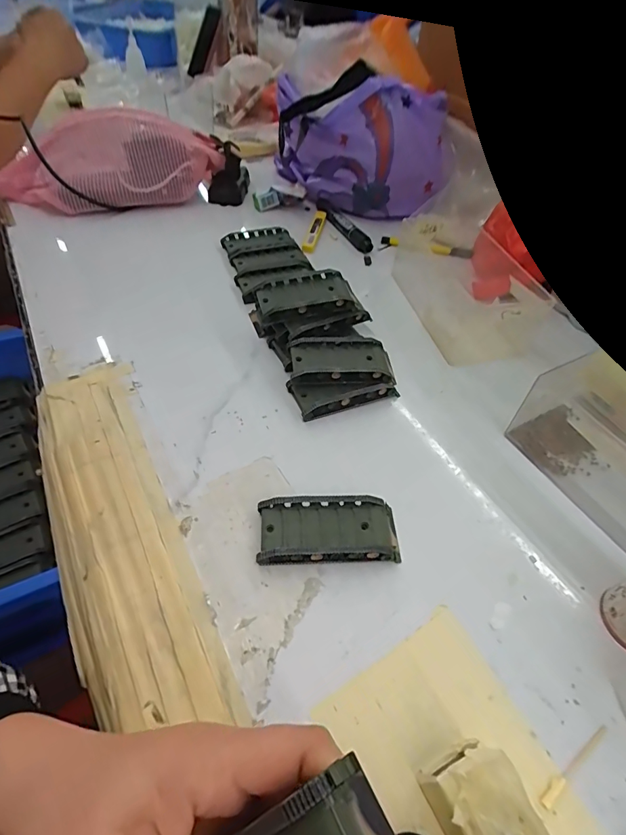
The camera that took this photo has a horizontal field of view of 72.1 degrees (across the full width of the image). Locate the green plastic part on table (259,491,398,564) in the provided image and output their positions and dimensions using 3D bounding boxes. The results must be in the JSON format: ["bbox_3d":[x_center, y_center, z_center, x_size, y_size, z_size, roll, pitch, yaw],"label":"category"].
[{"bbox_3d":[0.011,0.078,0.301,0.095,0.020,0.045,0,50,-5],"label":"green plastic part on table"}]

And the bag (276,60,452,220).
[{"bbox_3d":[0.062,-0.376,0.595,0.252,0.155,0.093,16,49,7],"label":"bag"}]

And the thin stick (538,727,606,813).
[{"bbox_3d":[0.142,0.187,0.232,0.060,0.004,0.006,-24,56,-23],"label":"thin stick"}]

